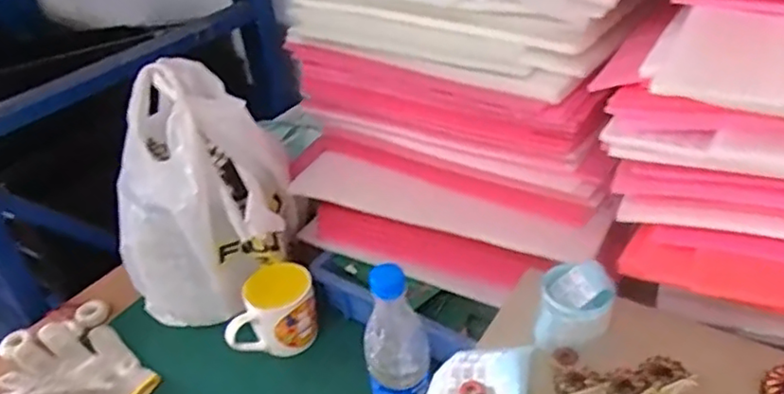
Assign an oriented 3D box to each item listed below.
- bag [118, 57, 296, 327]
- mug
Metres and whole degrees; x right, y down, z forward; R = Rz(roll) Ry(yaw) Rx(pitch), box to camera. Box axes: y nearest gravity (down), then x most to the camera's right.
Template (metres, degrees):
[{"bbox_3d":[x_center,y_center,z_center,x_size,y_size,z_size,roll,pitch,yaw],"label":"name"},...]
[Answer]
[{"bbox_3d":[-0.248,0.000,0.816,0.234,0.329,0.141,4,37,16],"label":"bag"},{"bbox_3d":[-0.154,0.147,0.803,0.112,0.089,0.074,-12,36,-6],"label":"mug"}]

